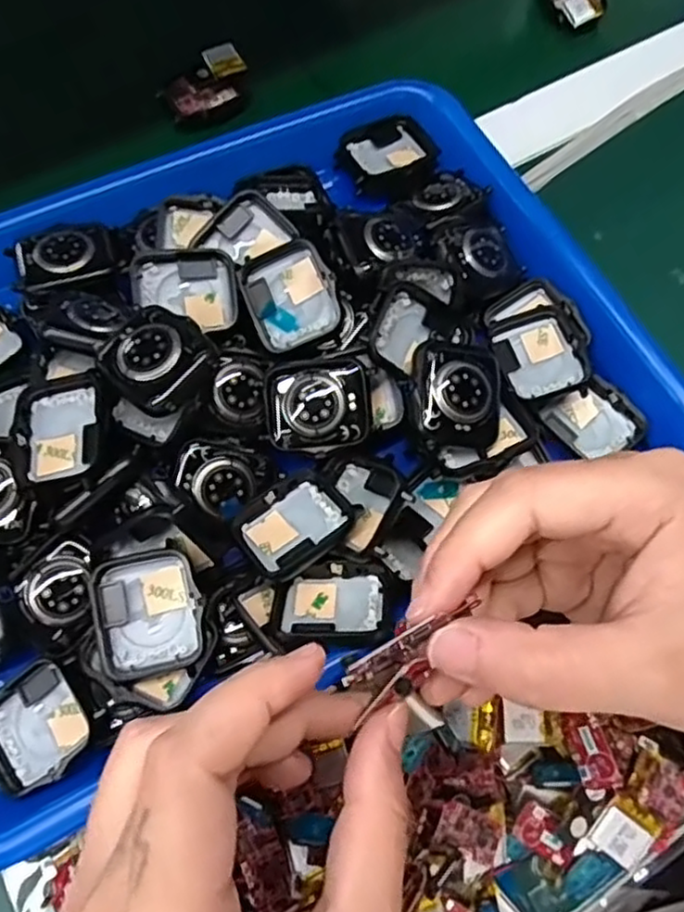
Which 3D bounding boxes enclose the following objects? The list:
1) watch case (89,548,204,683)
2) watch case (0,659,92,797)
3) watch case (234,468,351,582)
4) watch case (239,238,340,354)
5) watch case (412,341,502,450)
[{"bbox_3d":[-0.068,0.055,0.242,0.036,0.012,0.041,-14,68,-7],"label":"watch case"},{"bbox_3d":[-0.109,0.095,0.240,0.035,0.014,0.035,-25,70,-12],"label":"watch case"},{"bbox_3d":[-0.019,0.026,0.261,0.039,0.012,0.033,-36,72,-15],"label":"watch case"},{"bbox_3d":[-0.022,-0.067,0.287,0.036,0.011,0.041,-23,83,2],"label":"watch case"},{"bbox_3d":[0.045,-0.024,0.267,0.036,0.010,0.043,5,79,-16],"label":"watch case"}]

